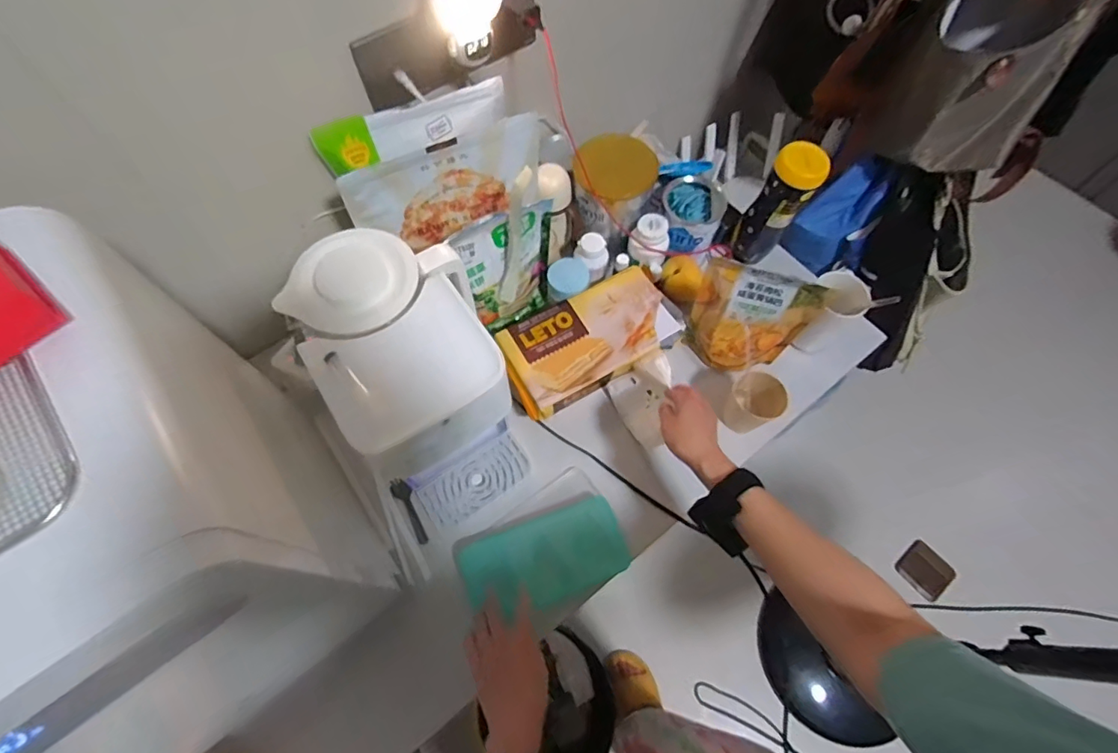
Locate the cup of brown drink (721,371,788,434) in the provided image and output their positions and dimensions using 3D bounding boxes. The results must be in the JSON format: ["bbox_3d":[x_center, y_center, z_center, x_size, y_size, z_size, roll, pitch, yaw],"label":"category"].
[{"bbox_3d":[0.280,0.040,0.730,0.065,0.078,0.067,0,63,0],"label":"cup of brown drink"}]

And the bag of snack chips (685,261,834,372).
[{"bbox_3d":[0.270,-0.075,0.725,0.159,0.183,0.050,16,64,8],"label":"bag of snack chips"}]

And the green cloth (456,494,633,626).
[{"bbox_3d":[-0.018,0.234,0.655,0.205,0.019,0.106,-19,65,-10],"label":"green cloth"}]

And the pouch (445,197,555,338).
[{"bbox_3d":[-0.066,-0.154,0.745,0.136,0.199,0.058,-22,65,-11],"label":"pouch"}]

